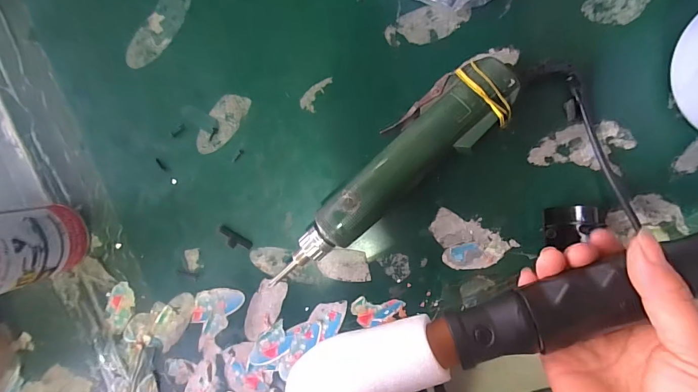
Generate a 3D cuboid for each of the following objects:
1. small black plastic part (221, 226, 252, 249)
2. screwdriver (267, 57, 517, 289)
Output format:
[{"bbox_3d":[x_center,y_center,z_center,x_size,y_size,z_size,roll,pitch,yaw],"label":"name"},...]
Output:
[{"bbox_3d":[-0.103,0.039,0.337,0.033,0.006,0.012,28,96,4],"label":"small black plastic part"},{"bbox_3d":[0.030,-0.009,0.301,0.242,0.041,0.052,-45,88,7],"label":"screwdriver"}]

